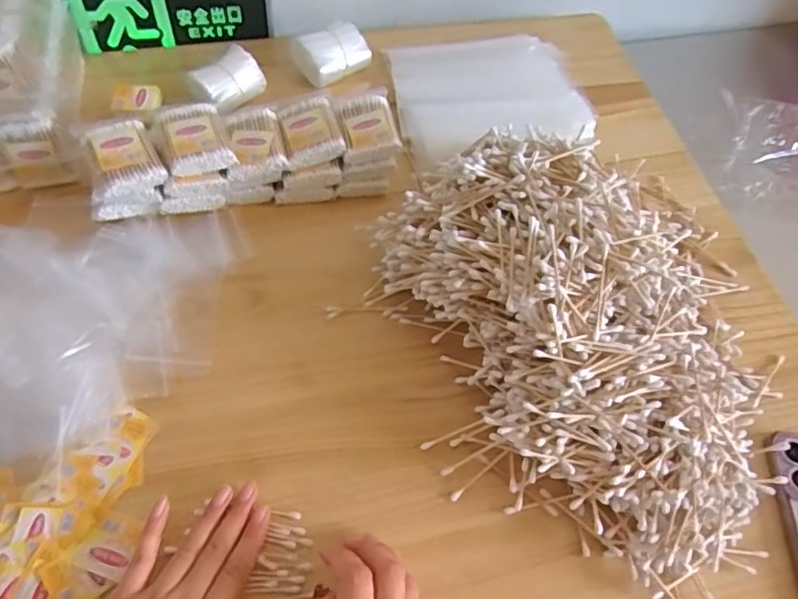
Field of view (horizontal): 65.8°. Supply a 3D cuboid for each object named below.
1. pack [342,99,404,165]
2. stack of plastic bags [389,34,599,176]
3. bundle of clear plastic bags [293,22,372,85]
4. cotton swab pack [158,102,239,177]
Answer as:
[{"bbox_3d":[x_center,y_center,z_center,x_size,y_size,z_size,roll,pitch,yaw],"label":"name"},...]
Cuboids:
[{"bbox_3d":[-0.031,-0.170,0.611,0.055,0.016,0.072,-8,64,-8],"label":"pack"},{"bbox_3d":[0.104,-0.235,0.705,0.211,0.011,0.201,-6,57,-8],"label":"stack of plastic bags"},{"bbox_3d":[-0.077,-0.285,0.705,0.078,0.041,0.054,-30,63,-22],"label":"bundle of clear plastic bags"},{"bbox_3d":[-0.190,-0.153,0.577,0.056,0.017,0.082,-15,59,-14],"label":"cotton swab pack"}]

